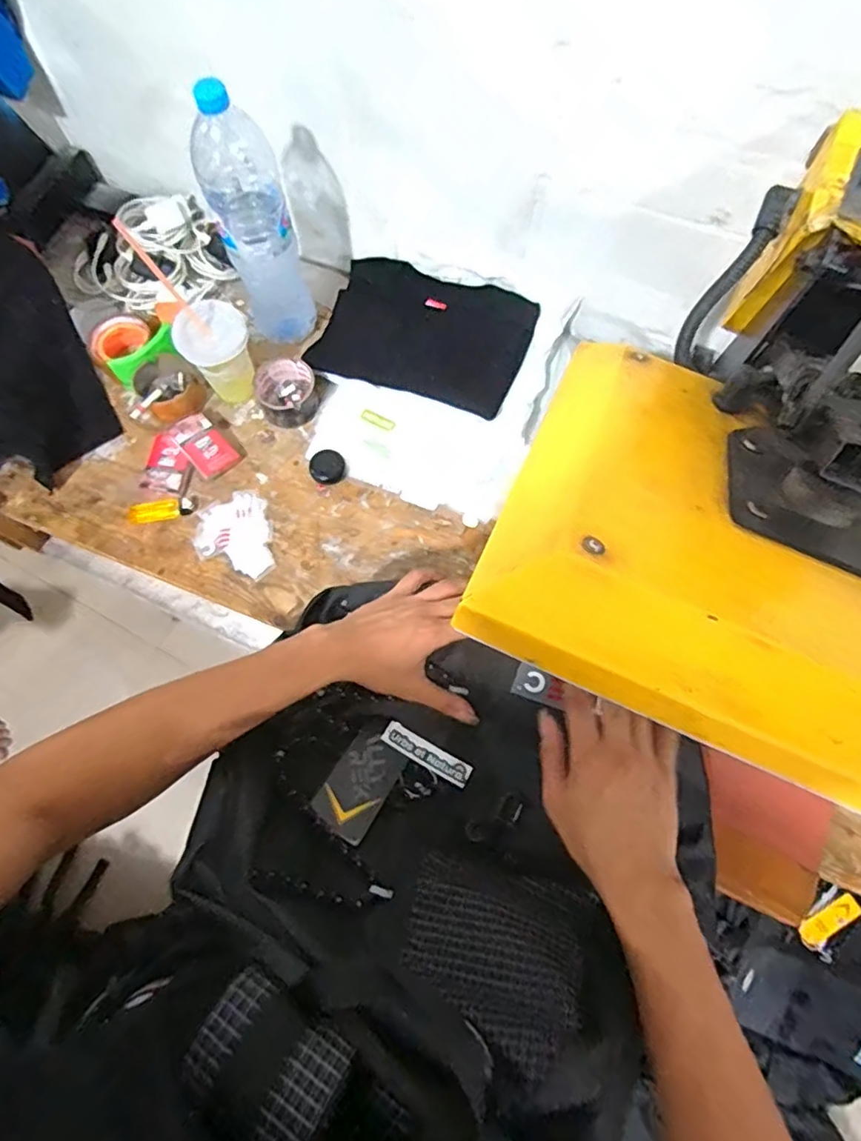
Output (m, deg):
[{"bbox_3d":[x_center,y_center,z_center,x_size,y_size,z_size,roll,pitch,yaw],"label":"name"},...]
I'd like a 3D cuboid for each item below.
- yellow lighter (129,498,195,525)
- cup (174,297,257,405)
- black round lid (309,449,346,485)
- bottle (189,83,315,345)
[{"bbox_3d":[-0.351,-0.079,0.763,0.076,0.013,0.028,-16,73,-5],"label":"yellow lighter"},{"bbox_3d":[-0.272,-0.282,0.760,0.083,0.112,0.077,0,72,0],"label":"cup"},{"bbox_3d":[-0.138,-0.139,0.783,0.046,0.015,0.050,0,72,0],"label":"black round lid"},{"bbox_3d":[-0.210,-0.412,0.711,0.088,0.294,0.072,-18,73,-6],"label":"bottle"}]

